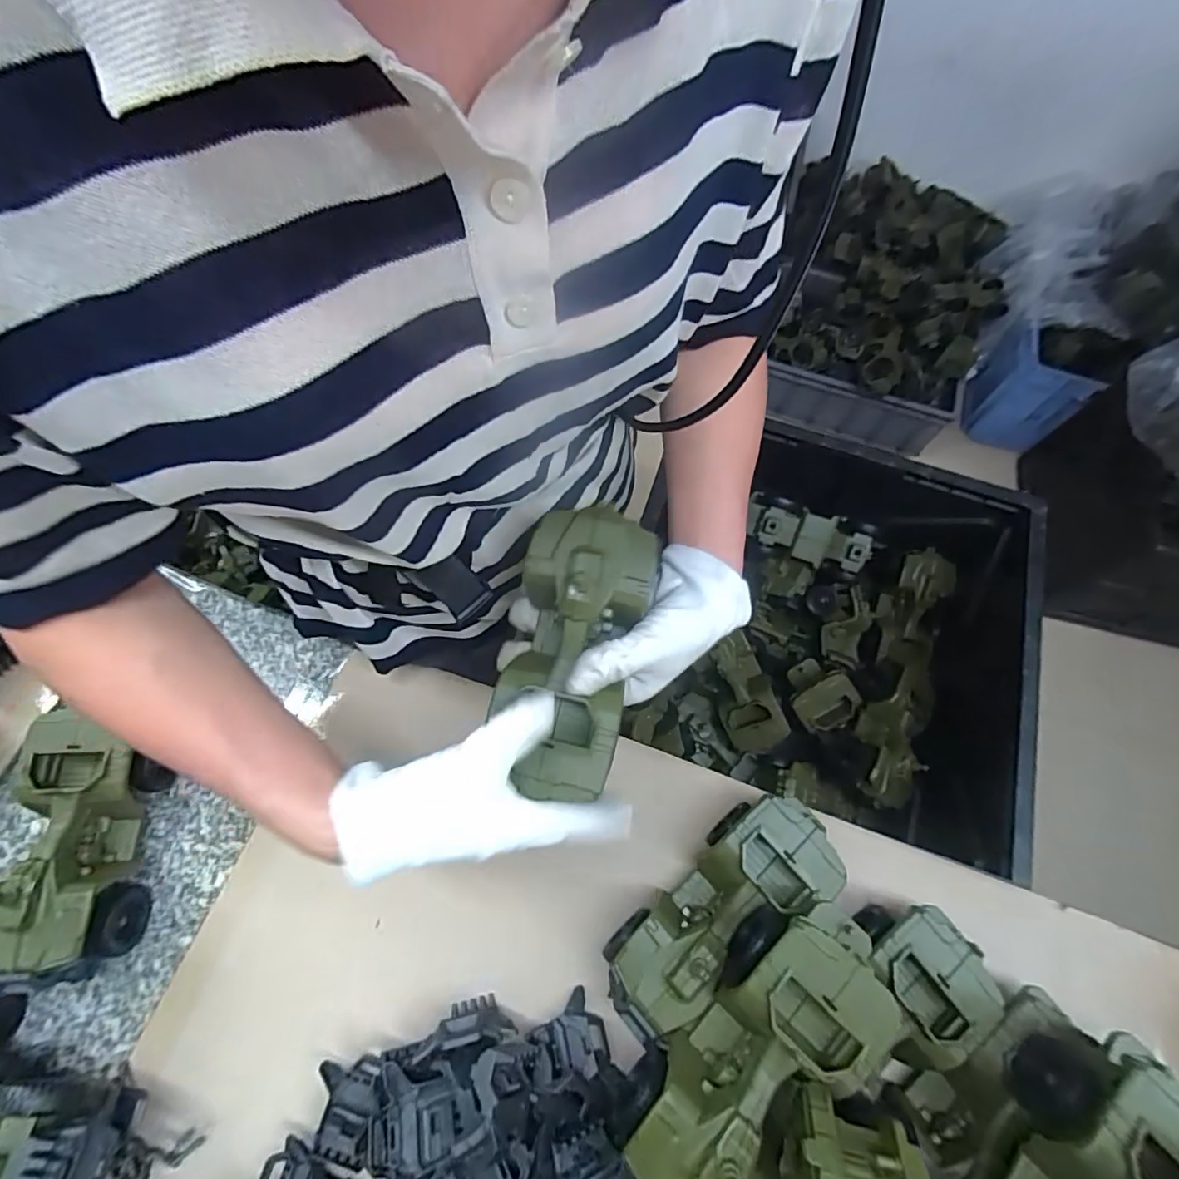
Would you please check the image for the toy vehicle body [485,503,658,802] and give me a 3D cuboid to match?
[{"bbox_3d":[-0.011,0.039,0.357,0.084,0.059,0.174,7,85,2],"label":"toy vehicle body"}]

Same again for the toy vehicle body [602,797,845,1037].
[{"bbox_3d":[0.091,0.232,0.420,0.182,0.083,0.073,-32,72,-13],"label":"toy vehicle body"}]

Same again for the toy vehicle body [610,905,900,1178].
[{"bbox_3d":[0.103,0.280,0.339,0.182,0.068,0.087,-42,75,-16],"label":"toy vehicle body"}]

